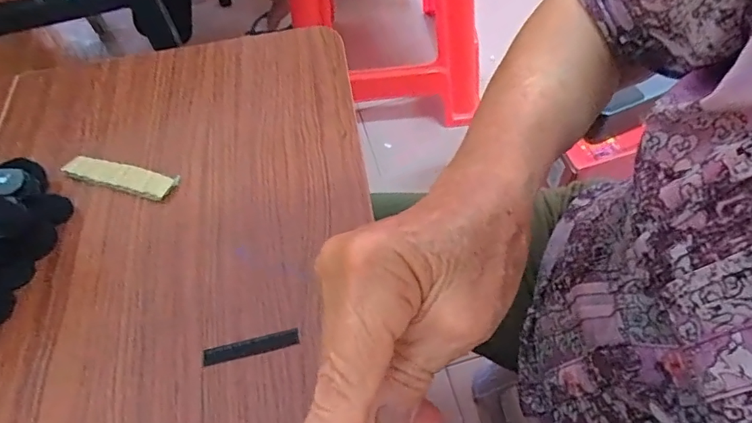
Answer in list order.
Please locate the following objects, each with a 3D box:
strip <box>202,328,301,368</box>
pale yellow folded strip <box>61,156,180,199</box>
[{"bbox_3d":[-0.072,0.078,0.285,0.054,0.004,0.010,-13,58,-3],"label":"strip"},{"bbox_3d":[-0.184,-0.026,0.354,0.087,0.004,0.020,12,59,12],"label":"pale yellow folded strip"}]

